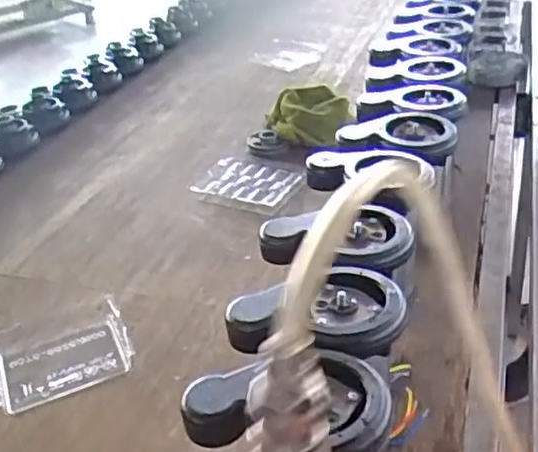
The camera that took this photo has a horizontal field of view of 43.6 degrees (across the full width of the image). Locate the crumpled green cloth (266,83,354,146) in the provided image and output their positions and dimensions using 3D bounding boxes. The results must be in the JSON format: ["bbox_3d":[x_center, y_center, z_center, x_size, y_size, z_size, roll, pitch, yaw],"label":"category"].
[{"bbox_3d":[0.082,-0.234,1.396,0.169,0.041,0.166,16,54,18],"label":"crumpled green cloth"}]

